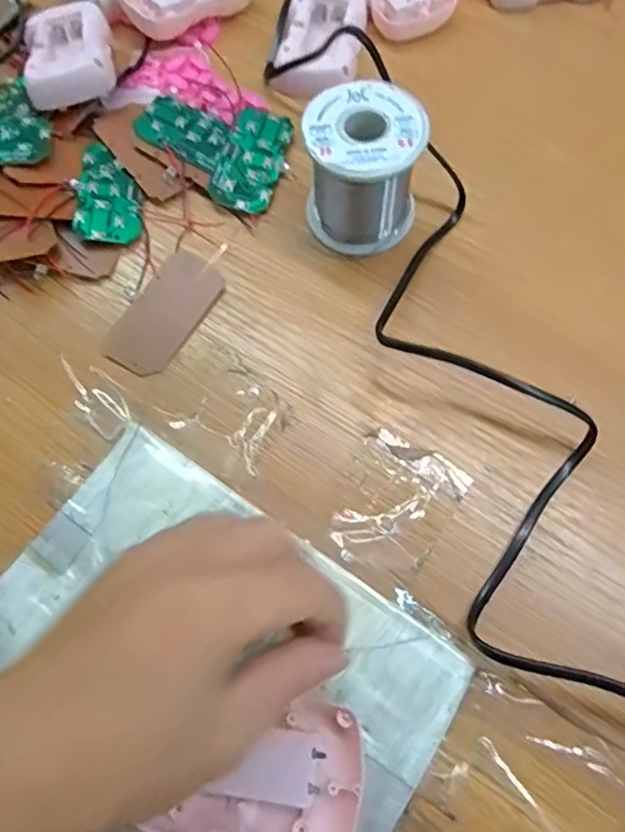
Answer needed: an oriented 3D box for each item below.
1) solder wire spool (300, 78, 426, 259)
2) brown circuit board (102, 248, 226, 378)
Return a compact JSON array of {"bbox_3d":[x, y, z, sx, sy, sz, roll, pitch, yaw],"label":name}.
[{"bbox_3d":[0.027,-0.134,0.321,0.060,0.058,0.062,-9,69,0],"label":"solder wire spool"},{"bbox_3d":[-0.081,-0.058,0.331,0.040,0.010,0.076,30,76,7],"label":"brown circuit board"}]

